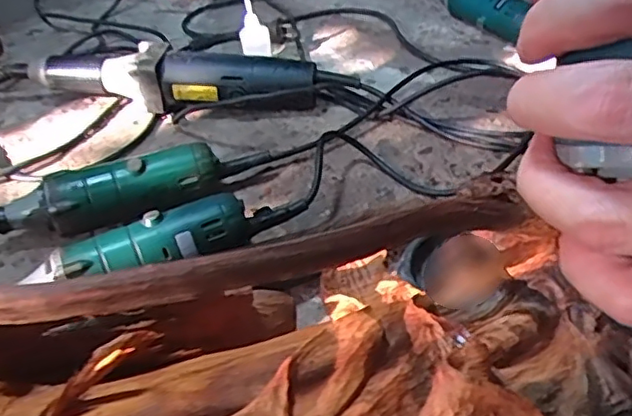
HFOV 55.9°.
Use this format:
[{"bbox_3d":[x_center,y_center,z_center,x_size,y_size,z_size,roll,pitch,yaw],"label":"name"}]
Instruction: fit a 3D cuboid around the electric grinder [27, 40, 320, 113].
[{"bbox_3d":[-0.166,-0.145,0.693,0.328,0.080,0.065,4,39,9],"label":"electric grinder"}]

